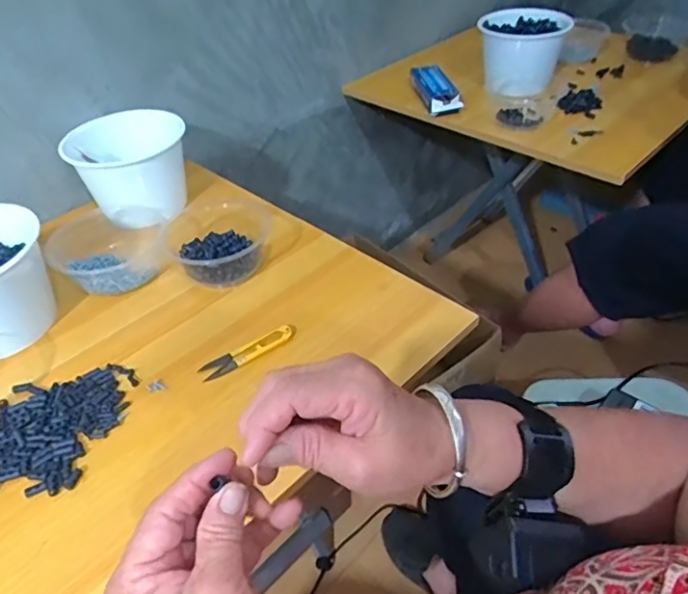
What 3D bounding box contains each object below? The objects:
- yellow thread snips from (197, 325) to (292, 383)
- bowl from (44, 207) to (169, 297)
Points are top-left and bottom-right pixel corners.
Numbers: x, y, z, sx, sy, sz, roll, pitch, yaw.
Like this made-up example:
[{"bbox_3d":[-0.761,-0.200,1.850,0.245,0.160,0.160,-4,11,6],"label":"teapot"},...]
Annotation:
[{"bbox_3d":[-0.104,0.057,0.589,0.103,0.012,0.026,-26,45,-23],"label":"yellow thread snips"},{"bbox_3d":[-0.302,-0.056,0.714,0.132,0.057,0.129,-2,41,2],"label":"bowl"}]

